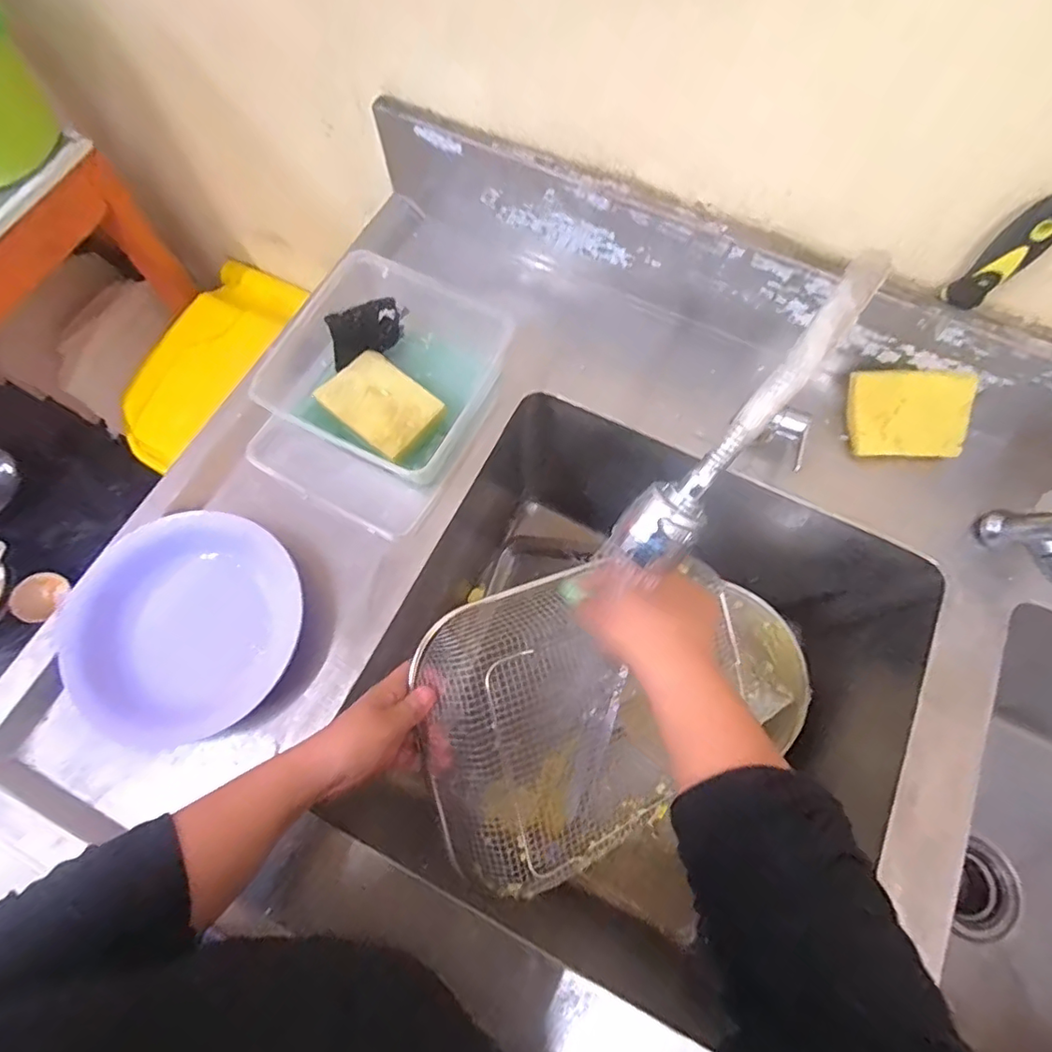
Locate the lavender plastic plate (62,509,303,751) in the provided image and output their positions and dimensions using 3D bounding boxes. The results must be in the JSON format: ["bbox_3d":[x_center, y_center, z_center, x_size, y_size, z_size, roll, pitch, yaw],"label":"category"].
[{"bbox_3d":[-0.297,0.090,0.490,0.199,0.042,0.188,0,70,0],"label":"lavender plastic plate"}]

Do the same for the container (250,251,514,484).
[{"bbox_3d":[-0.135,-0.161,0.569,0.215,0.064,0.213,32,73,11],"label":"container"}]

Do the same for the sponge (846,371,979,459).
[{"bbox_3d":[0.376,-0.109,0.553,0.104,0.017,0.082,5,109,18],"label":"sponge"}]

